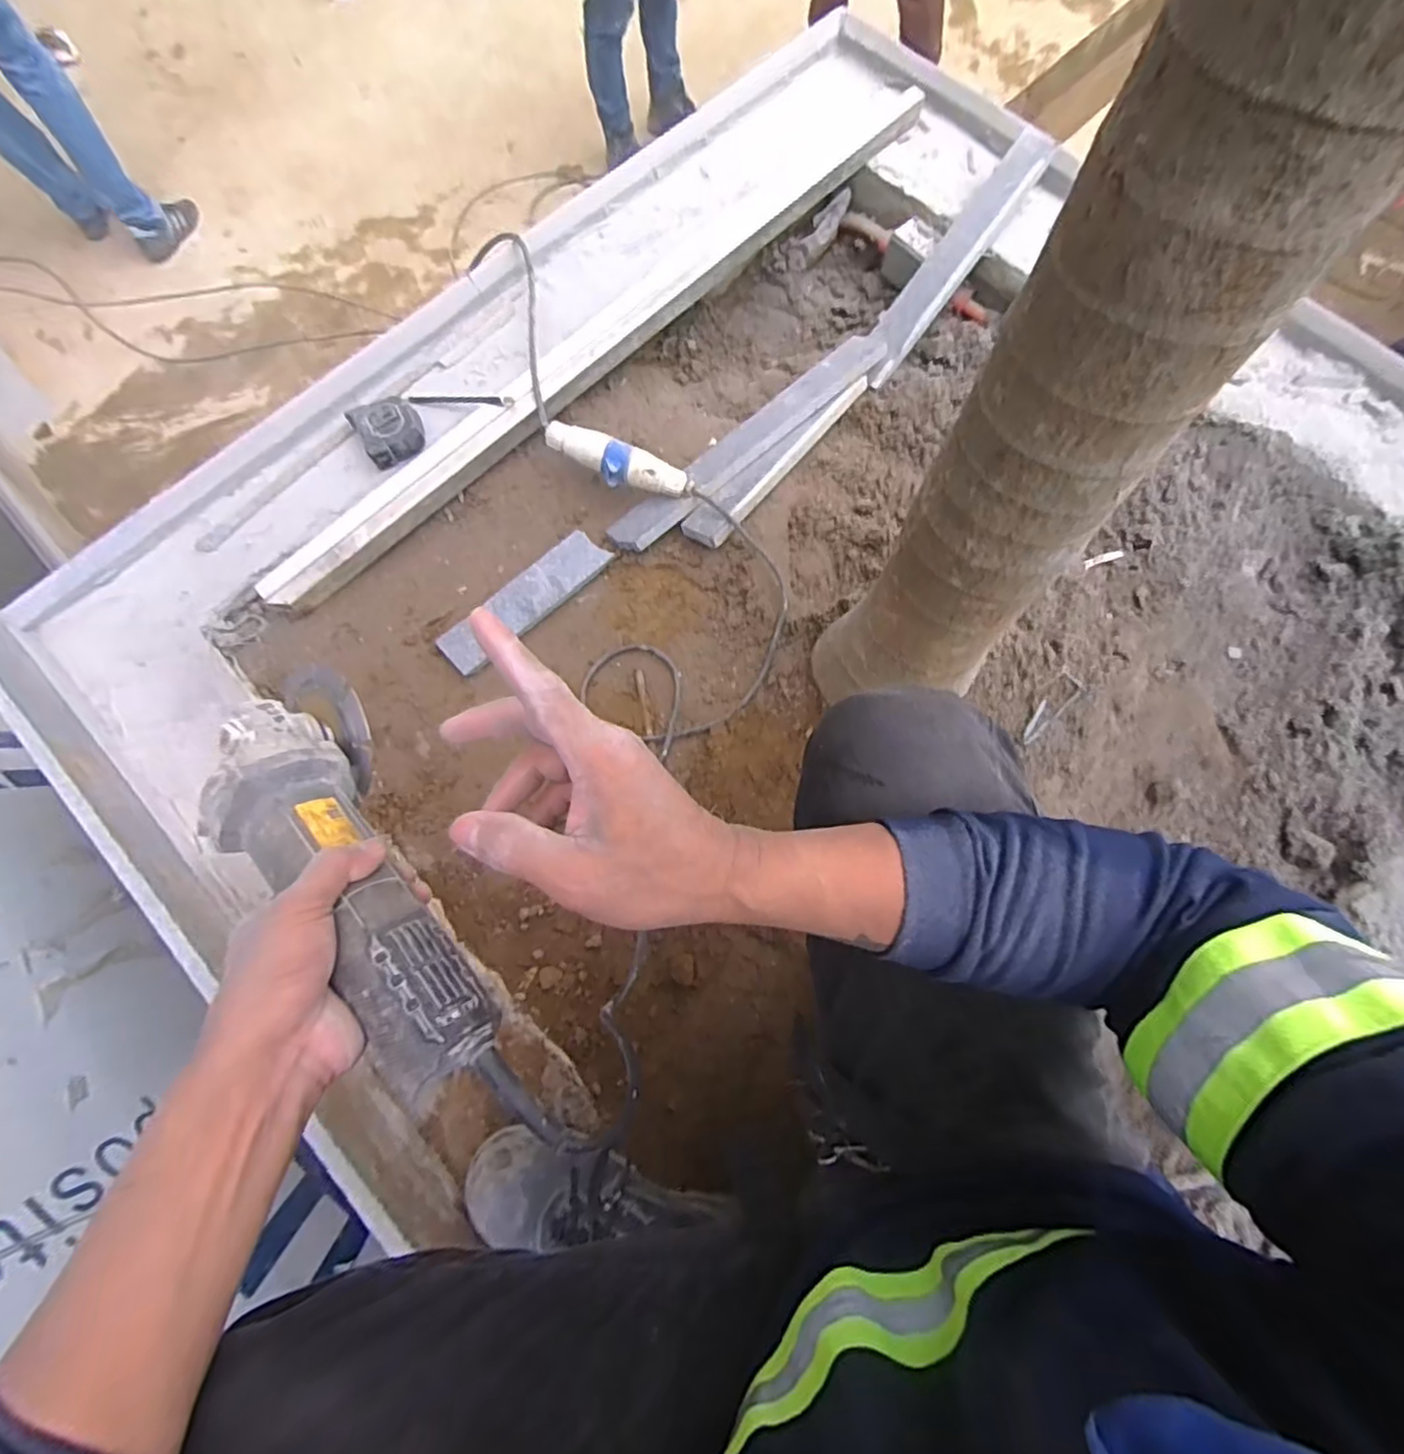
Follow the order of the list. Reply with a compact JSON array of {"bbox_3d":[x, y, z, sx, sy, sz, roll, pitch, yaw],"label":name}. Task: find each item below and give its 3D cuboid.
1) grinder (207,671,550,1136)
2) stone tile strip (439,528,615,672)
[{"bbox_3d":[-0.201,0.079,0.355,0.083,0.070,0.326,-38,66,-9],"label":"grinder"},{"bbox_3d":[-0.239,-0.172,0.850,0.253,0.009,0.065,-44,93,-11],"label":"stone tile strip"}]

